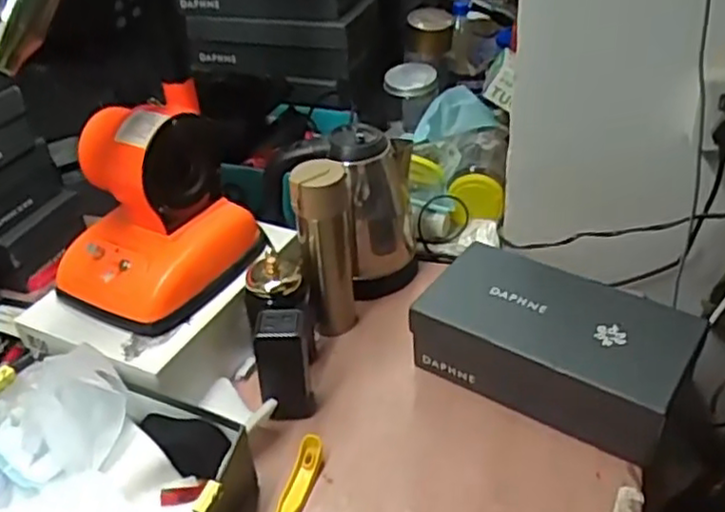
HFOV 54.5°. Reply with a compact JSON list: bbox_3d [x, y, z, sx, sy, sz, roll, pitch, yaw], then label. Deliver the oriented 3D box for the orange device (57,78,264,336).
[{"bbox_3d":[-0.251,-0.062,0.836,0.164,0.201,0.209,17,41,26],"label":"orange device"}]

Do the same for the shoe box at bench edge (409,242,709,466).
[{"bbox_3d":[0.226,0.103,0.839,0.290,0.106,0.165,20,42,29],"label":"shoe box at bench edge"}]

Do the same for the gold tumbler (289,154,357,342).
[{"bbox_3d":[-0.048,-0.009,0.903,0.068,0.241,0.066,-8,36,-5],"label":"gold tumbler"}]

